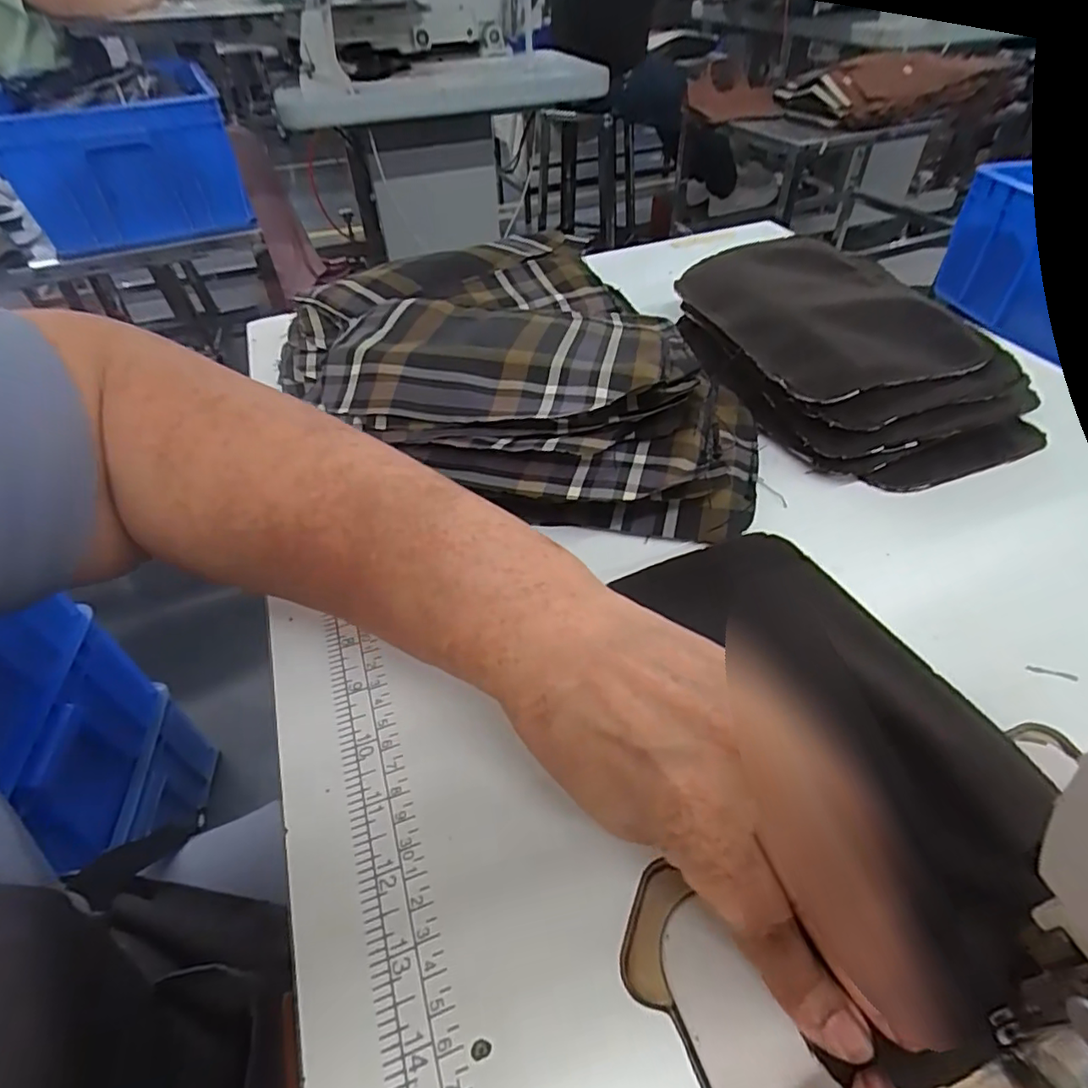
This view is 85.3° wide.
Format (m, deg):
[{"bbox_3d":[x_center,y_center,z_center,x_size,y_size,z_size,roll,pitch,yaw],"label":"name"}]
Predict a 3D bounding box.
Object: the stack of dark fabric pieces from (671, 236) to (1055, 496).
[{"bbox_3d":[0.187,-0.138,0.386,0.166,0.043,0.230,-5,46,-2],"label":"stack of dark fabric pieces"}]

